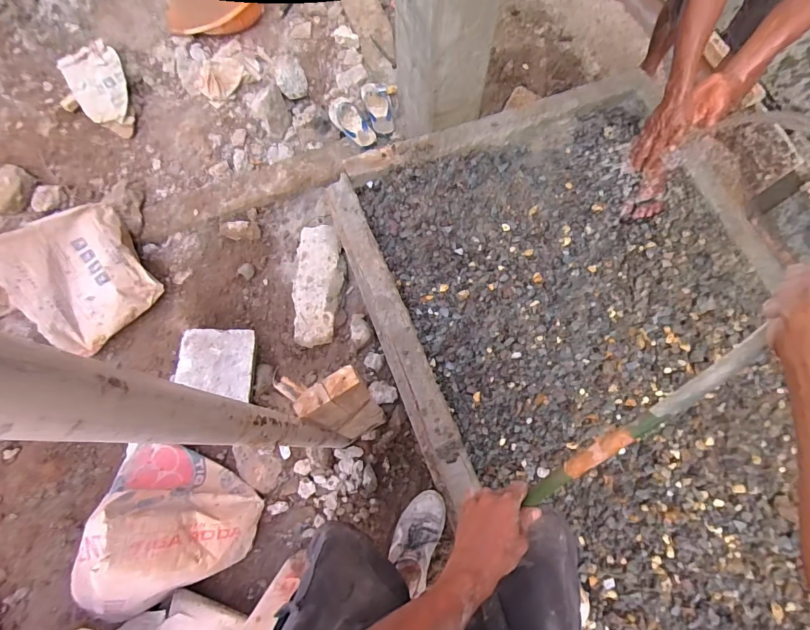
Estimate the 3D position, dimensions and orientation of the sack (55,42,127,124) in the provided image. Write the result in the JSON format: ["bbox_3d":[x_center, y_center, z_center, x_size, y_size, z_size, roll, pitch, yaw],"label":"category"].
[{"bbox_3d":[-0.965,-0.729,1.326,0.171,0.087,0.287,-29,74,-8],"label":"sack"}]

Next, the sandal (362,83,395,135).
[{"bbox_3d":[-0.102,-0.785,1.600,0.101,0.038,0.242,-12,72,-3],"label":"sandal"}]

